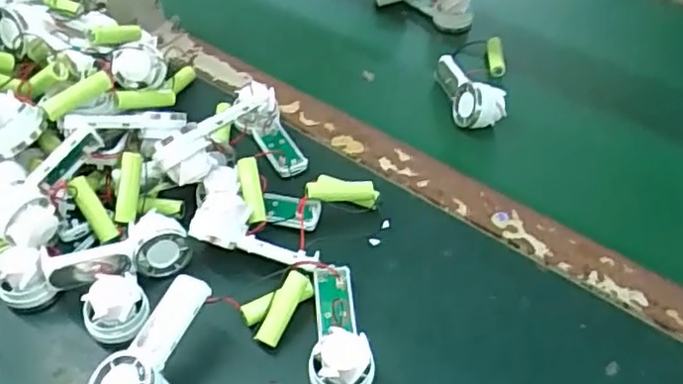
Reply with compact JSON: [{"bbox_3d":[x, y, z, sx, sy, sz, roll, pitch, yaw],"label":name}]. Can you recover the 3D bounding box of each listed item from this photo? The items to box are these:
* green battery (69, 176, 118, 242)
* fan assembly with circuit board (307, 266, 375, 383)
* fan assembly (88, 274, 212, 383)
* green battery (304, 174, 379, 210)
[{"bbox_3d":[-0.176,0.013,0.456,0.013,0.012,0.049,-30,94,-26],"label":"green battery"},{"bbox_3d":[-0.002,0.087,0.414,0.037,0.034,0.092,-1,48,-3],"label":"fan assembly with circuit board"},{"bbox_3d":[-0.111,0.094,0.386,0.038,0.030,0.091,21,66,16],"label":"fan assembly"},{"bbox_3d":[0.001,-0.002,0.485,0.056,0.018,0.020,8,46,-12],"label":"green battery"}]

